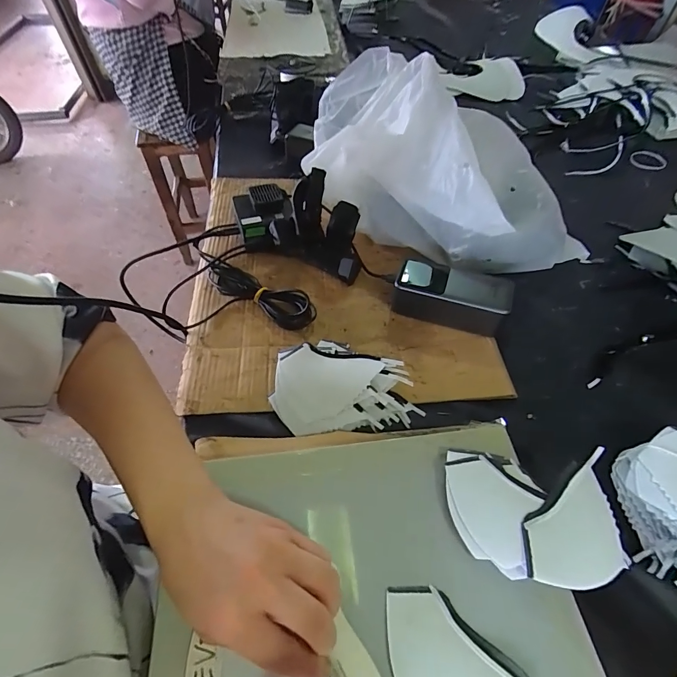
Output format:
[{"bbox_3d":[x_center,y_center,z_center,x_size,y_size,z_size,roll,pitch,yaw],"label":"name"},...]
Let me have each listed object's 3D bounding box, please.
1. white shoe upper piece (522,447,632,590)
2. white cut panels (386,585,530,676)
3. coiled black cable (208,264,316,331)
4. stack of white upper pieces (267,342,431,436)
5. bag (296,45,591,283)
[{"bbox_3d":[0.185,0.143,0.279,0.114,0.013,0.062,-29,59,-20],"label":"white shoe upper piece"},{"bbox_3d":[0.079,0.206,0.243,0.088,0.004,0.076,-3,54,-2],"label":"white cut panels"},{"bbox_3d":[-0.094,-0.053,0.458,0.145,0.024,0.041,25,57,17],"label":"coiled black cable"},{"bbox_3d":[0.007,0.051,0.369,0.147,0.056,0.084,-2,53,-3],"label":"stack of white upper pieces"},{"bbox_3d":[0.139,-0.200,0.476,0.383,0.190,0.148,20,55,13],"label":"bag"}]

